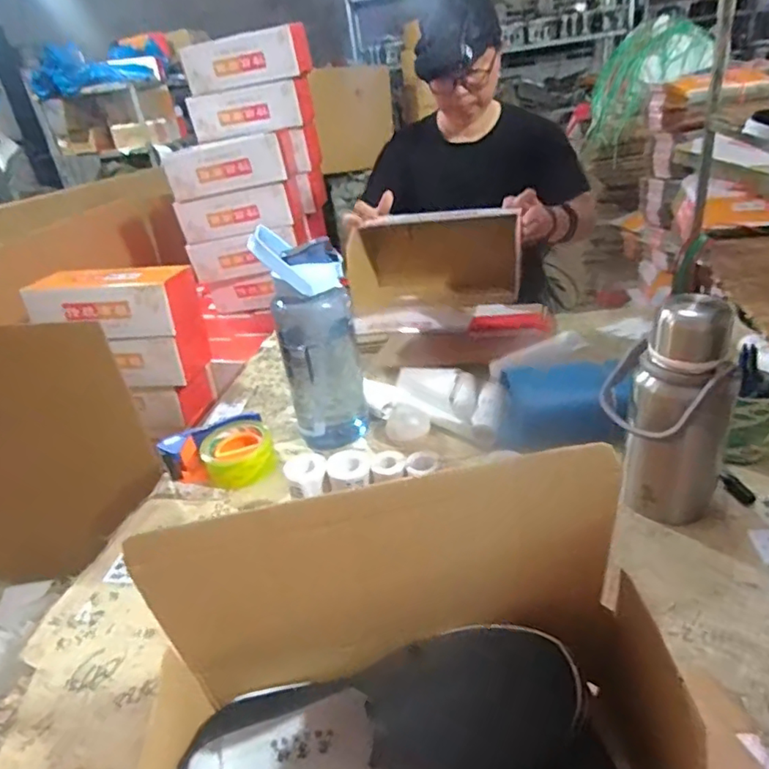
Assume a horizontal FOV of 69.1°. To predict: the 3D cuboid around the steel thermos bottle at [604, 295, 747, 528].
[{"bbox_3d":[0.290,0.037,0.574,0.102,0.233,0.089,-13,32,-7],"label":"steel thermos bottle"}]

